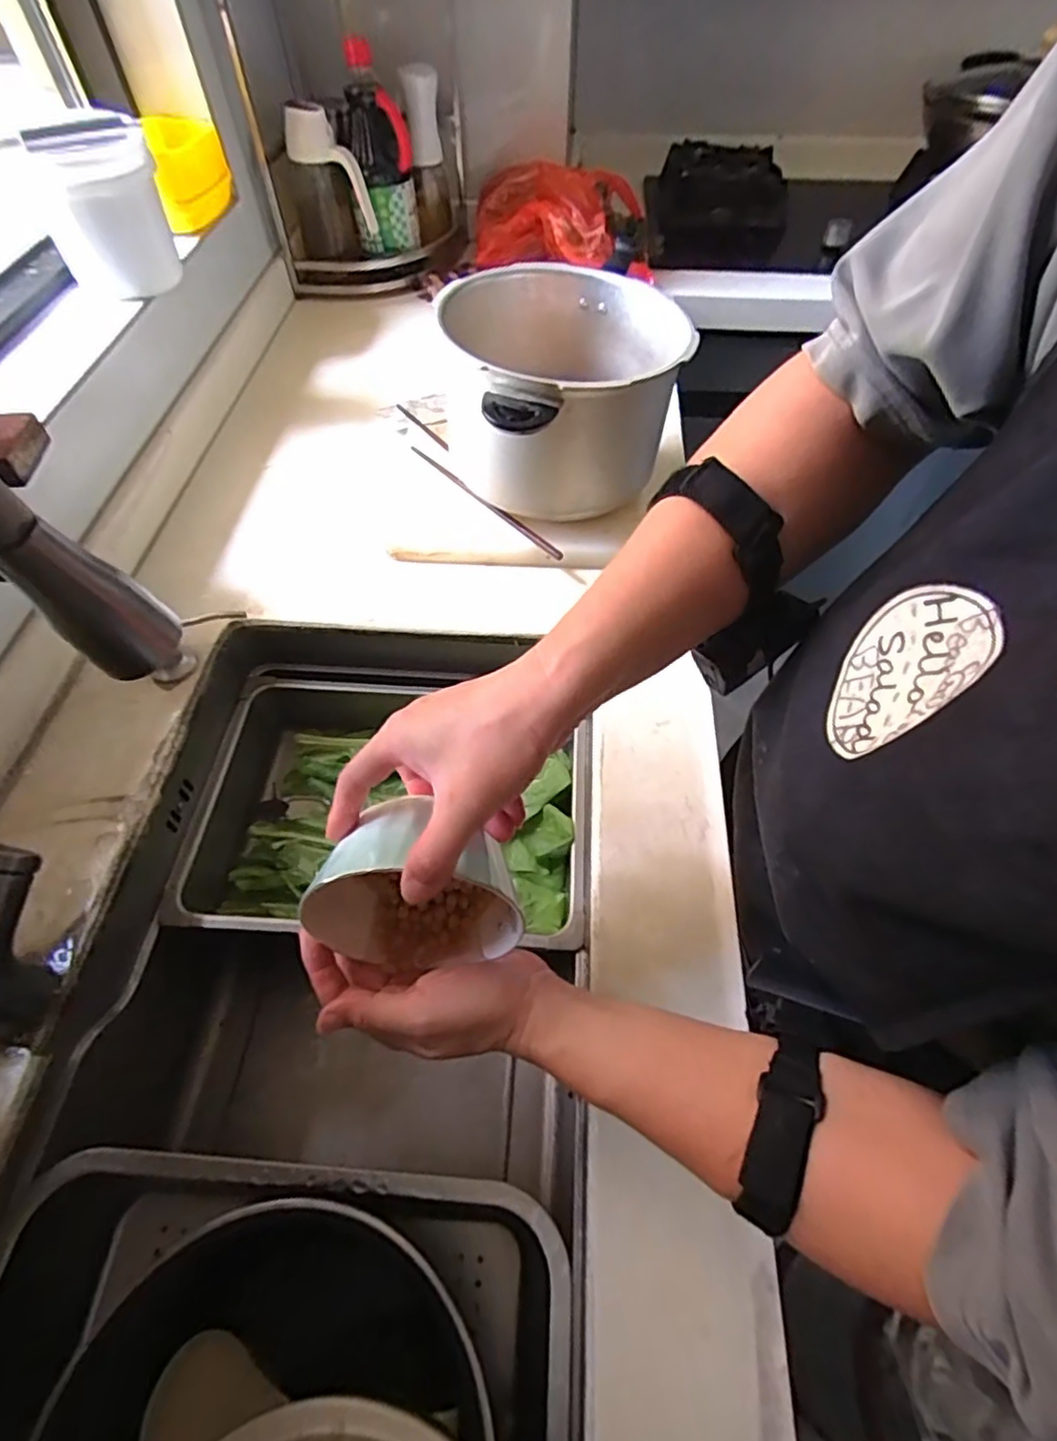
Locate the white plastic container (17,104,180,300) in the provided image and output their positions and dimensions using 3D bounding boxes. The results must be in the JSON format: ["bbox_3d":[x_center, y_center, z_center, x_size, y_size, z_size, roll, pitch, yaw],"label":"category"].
[{"bbox_3d":[-0.423,-0.509,0.633,0.116,0.131,0.092,-23,59,-15],"label":"white plastic container"}]

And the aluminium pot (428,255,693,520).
[{"bbox_3d":[0.037,-0.324,0.632,0.214,0.153,0.243,-13,57,-9],"label":"aluminium pot"}]

